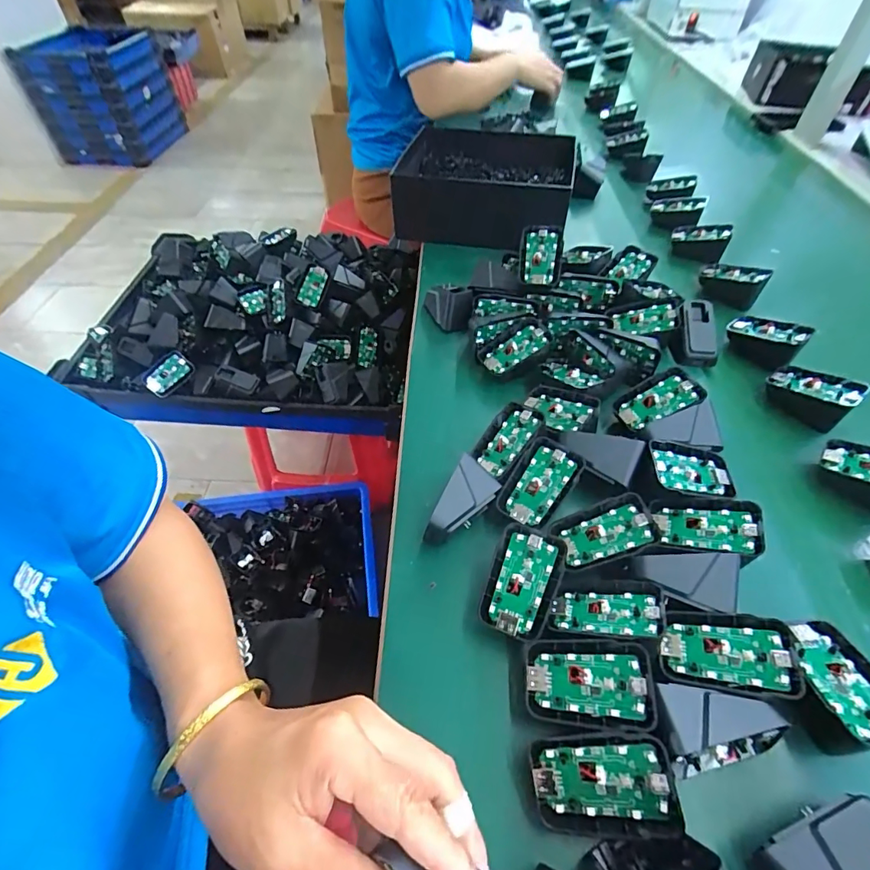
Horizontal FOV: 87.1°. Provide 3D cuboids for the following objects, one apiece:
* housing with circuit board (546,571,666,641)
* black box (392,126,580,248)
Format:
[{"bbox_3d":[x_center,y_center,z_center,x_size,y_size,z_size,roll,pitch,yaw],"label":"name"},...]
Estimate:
[{"bbox_3d":[0.113,0.122,0.299,0.066,0.034,0.044,-8,30,25],"label":"housing with circuit board"},{"bbox_3d":[0.068,-0.361,0.663,0.232,0.098,0.201,16,53,11],"label":"black box"}]

